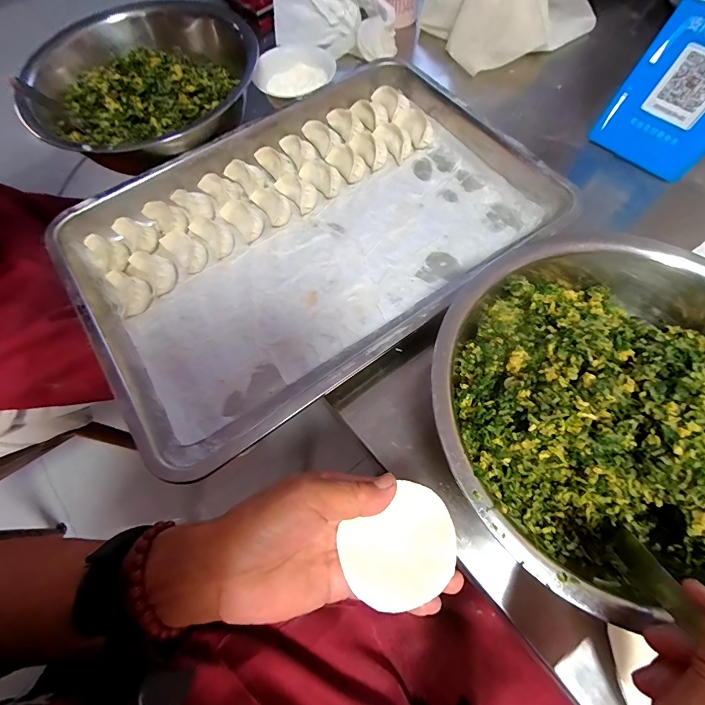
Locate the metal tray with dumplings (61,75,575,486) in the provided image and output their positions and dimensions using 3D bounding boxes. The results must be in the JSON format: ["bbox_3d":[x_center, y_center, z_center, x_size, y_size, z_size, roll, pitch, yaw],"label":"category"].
[{"bbox_3d":[-0.042,-0.133,0.408,0.488,0.053,0.342,-33,71,-11],"label":"metal tray with dumplings"}]

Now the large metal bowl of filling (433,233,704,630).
[{"bbox_3d":[0.217,0.036,0.286,0.305,0.085,0.290,-1,68,2],"label":"large metal bowl of filling"}]

